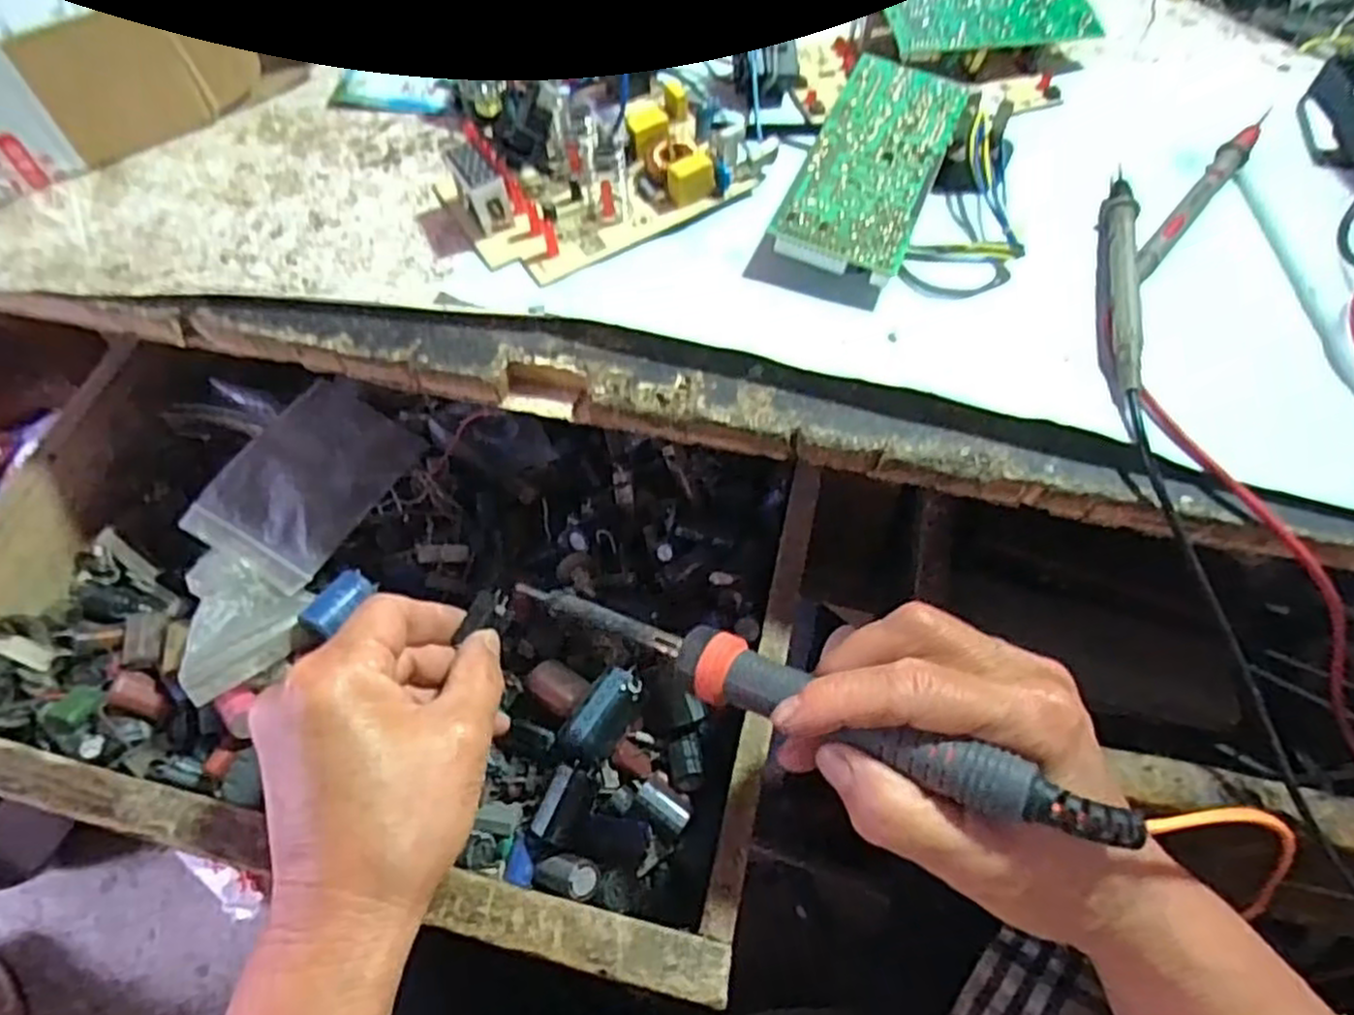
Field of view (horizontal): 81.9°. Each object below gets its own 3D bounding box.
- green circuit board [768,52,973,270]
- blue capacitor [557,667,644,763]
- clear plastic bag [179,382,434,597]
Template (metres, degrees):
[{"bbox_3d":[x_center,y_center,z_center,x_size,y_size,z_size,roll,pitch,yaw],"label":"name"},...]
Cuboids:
[{"bbox_3d":[0.086,-0.149,0.345,0.053,0.019,0.136,21,61,10],"label":"green circuit board"},{"bbox_3d":[-0.035,0.100,0.367,0.021,0.027,0.045,33,64,16],"label":"blue capacitor"},{"bbox_3d":[-0.186,-0.015,0.395,0.067,0.020,0.104,26,62,13],"label":"clear plastic bag"}]

